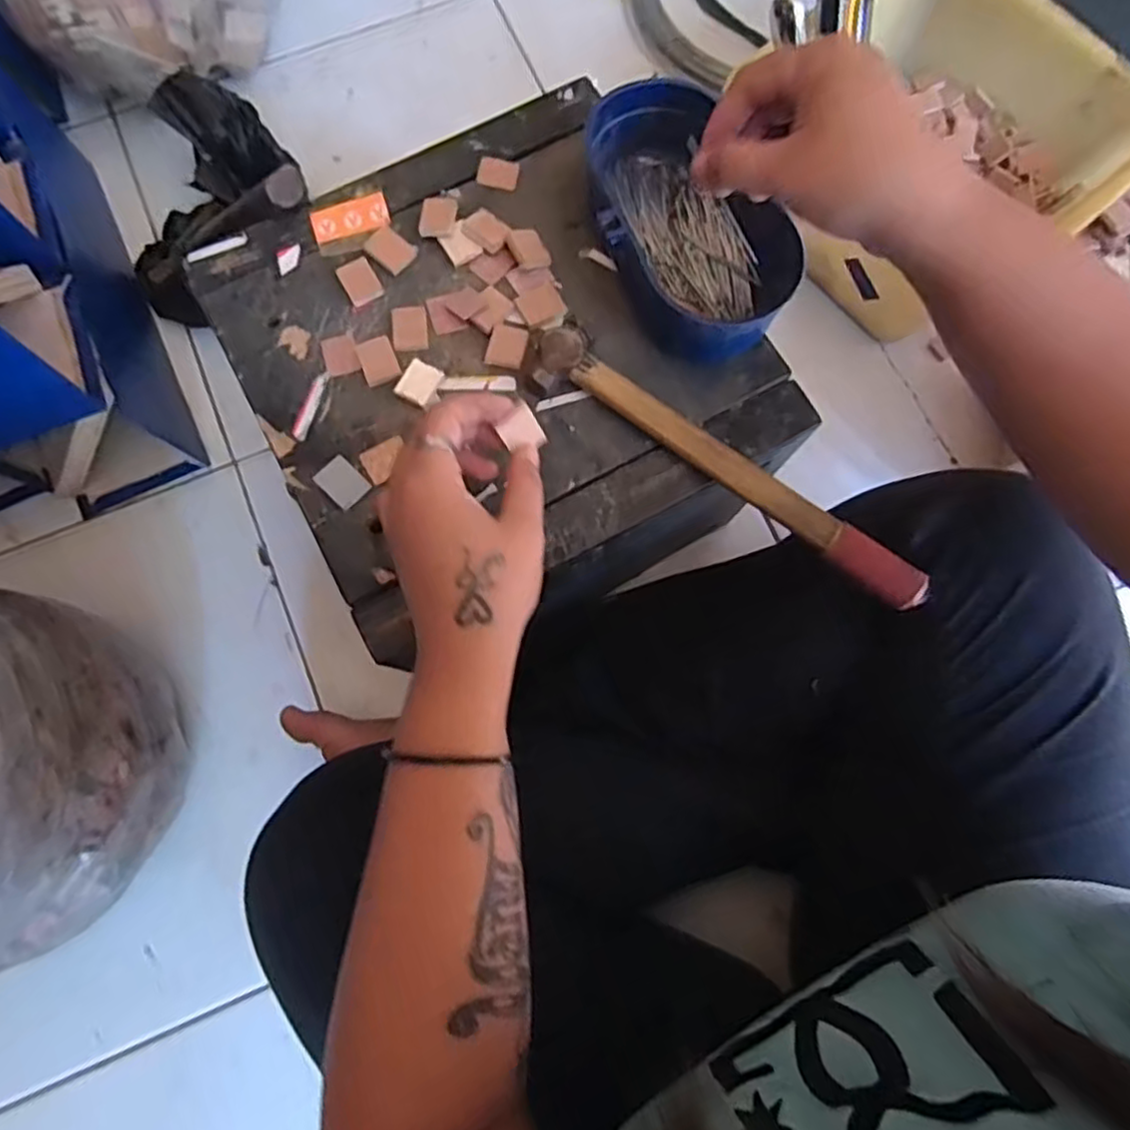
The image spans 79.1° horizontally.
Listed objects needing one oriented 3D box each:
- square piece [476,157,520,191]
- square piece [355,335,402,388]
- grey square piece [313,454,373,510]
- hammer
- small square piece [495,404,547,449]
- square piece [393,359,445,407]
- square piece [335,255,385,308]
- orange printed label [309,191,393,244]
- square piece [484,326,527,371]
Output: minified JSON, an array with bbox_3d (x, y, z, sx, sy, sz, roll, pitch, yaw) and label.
[{"bbox_3d":[-0.041,-0.240,0.417,0.024,0.004,0.020,10,78,2],"label":"square piece"},{"bbox_3d":[-0.106,-0.116,0.389,0.020,0.006,0.027,-22,79,-5],"label":"square piece"},{"bbox_3d":[-0.120,-0.045,0.370,0.027,0.008,0.020,44,81,8],"label":"grey square piece"},{"bbox_3d":[0.084,-0.050,0.367,0.237,0.022,0.033,36,80,7],"label":"hammer"},{"bbox_3d":[-0.020,-0.066,0.339,0.018,0.023,0.004,-36,39,-2],"label":"small square piece"},{"bbox_3d":[-0.082,-0.102,0.385,0.020,0.005,0.025,27,79,5],"label":"square piece"},{"bbox_3d":[-0.119,-0.164,0.398,0.020,0.005,0.028,-28,79,-7],"label":"square piece"},{"bbox_3d":[-0.128,-0.207,0.406,0.045,0.004,0.023,-19,78,-5],"label":"orange printed label"},{"bbox_3d":[-0.032,-0.123,0.389,0.020,0.004,0.024,17,78,3],"label":"square piece"}]

